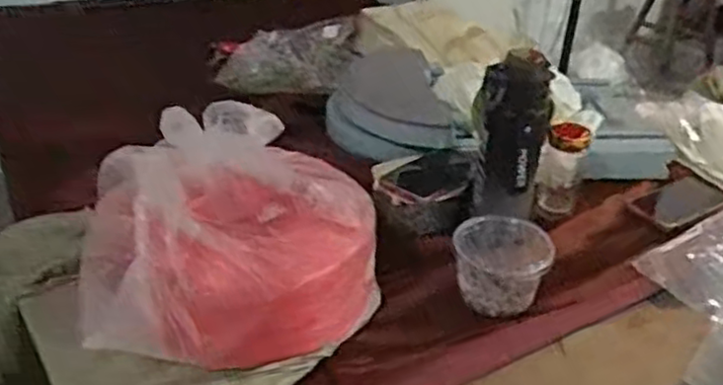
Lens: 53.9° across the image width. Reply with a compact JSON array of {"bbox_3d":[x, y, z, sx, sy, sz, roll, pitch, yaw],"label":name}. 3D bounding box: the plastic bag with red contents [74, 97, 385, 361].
[{"bbox_3d":[-0.135,0.045,0.776,0.293,0.178,0.217,-1,31,-7],"label":"plastic bag with red contents"}]

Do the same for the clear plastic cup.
[{"bbox_3d":[0.165,0.086,0.847,0.113,0.073,0.089,9,31,10],"label":"clear plastic cup"}]

